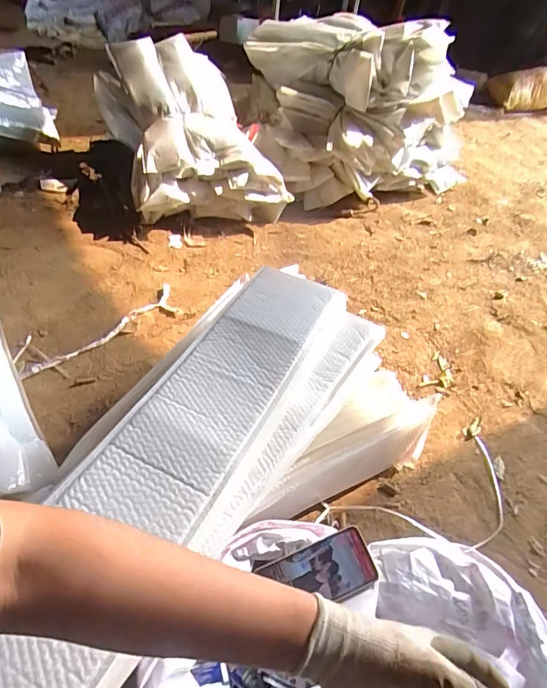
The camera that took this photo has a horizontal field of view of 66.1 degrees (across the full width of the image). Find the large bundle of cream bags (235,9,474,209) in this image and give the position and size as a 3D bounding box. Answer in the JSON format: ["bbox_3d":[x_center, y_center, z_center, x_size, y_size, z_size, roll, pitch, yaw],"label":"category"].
[{"bbox_3d":[0.319,-0.915,1.620,0.794,0.545,0.572,-12,49,-19],"label":"large bundle of cream bags"}]

